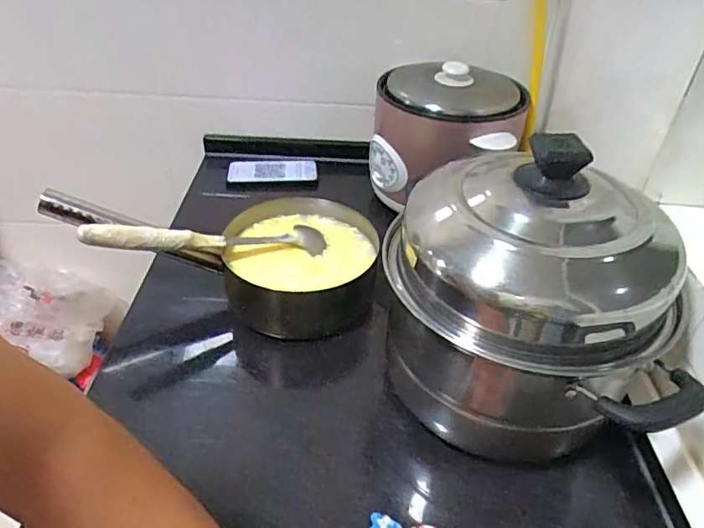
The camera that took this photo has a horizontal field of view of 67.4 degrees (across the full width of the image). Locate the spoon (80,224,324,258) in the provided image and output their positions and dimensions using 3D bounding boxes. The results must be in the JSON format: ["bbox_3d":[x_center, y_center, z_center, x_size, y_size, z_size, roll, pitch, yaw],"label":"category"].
[{"bbox_3d":[-0.165,-0.024,0.642,0.289,0.035,0.059,-1,34,-37],"label":"spoon"}]

